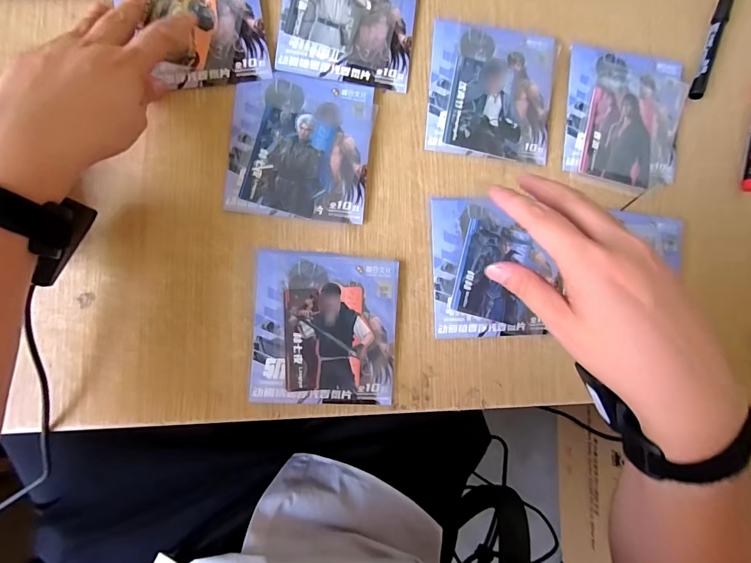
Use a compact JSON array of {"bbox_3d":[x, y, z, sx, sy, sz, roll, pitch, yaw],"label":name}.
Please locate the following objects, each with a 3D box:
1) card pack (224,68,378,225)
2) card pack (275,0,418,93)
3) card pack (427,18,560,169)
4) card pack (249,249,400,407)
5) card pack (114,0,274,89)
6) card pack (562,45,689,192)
[{"bbox_3d":[-0.069,-0.128,0.371,0.130,0.008,0.135,6,86,-8],"label":"card pack"},{"bbox_3d":[-0.024,-0.270,0.387,0.128,0.008,0.150,6,85,-8],"label":"card pack"},{"bbox_3d":[0.120,-0.194,0.404,0.131,0.009,0.134,5,86,-8],"label":"card pack"},{"bbox_3d":[-0.045,0.044,0.364,0.128,0.010,0.136,4,86,-8],"label":"card pack"},{"bbox_3d":[-0.158,-0.250,0.366,0.104,0.007,0.136,-9,88,-8],"label":"card pack"},{"bbox_3d":[0.267,-0.176,0.421,0.129,0.007,0.146,6,85,-8],"label":"card pack"}]

